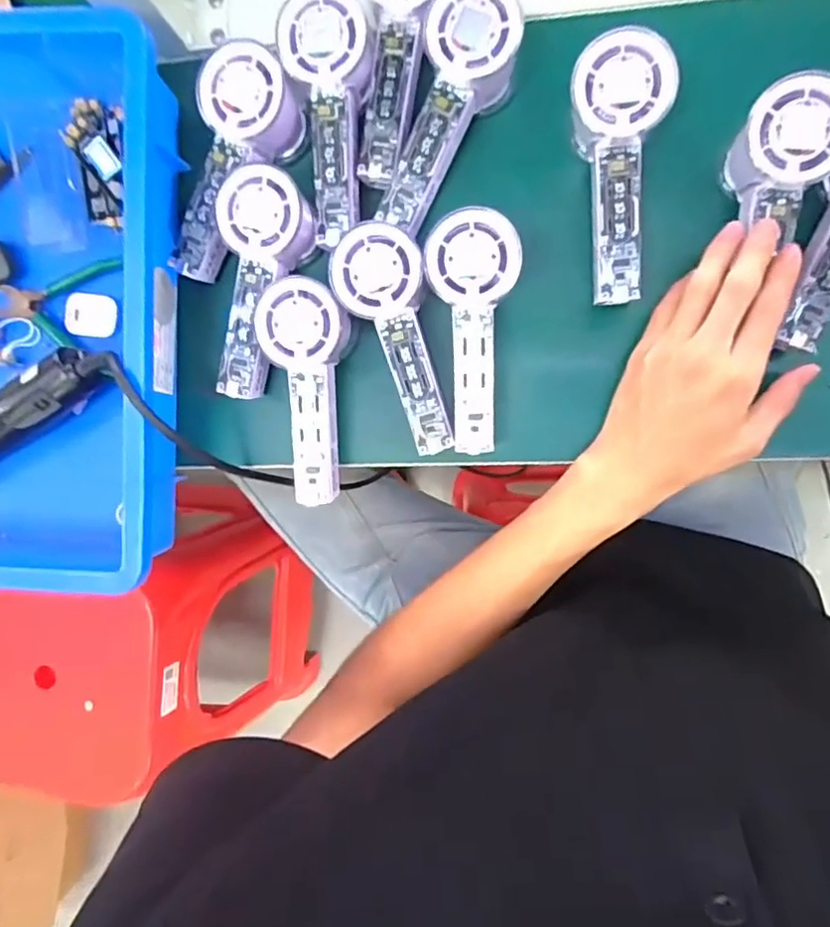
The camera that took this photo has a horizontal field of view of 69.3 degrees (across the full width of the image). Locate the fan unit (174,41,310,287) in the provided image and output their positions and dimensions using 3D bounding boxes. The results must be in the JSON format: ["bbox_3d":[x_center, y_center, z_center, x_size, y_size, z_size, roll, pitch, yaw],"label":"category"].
[{"bbox_3d":[-0.121,-0.199,0.417,0.059,0.068,0.148,30,108,6],"label":"fan unit"}]

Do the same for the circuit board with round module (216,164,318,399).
[{"bbox_3d":[-0.105,-0.117,0.404,0.053,0.030,0.145,15,107,7],"label":"circuit board with round module"}]

